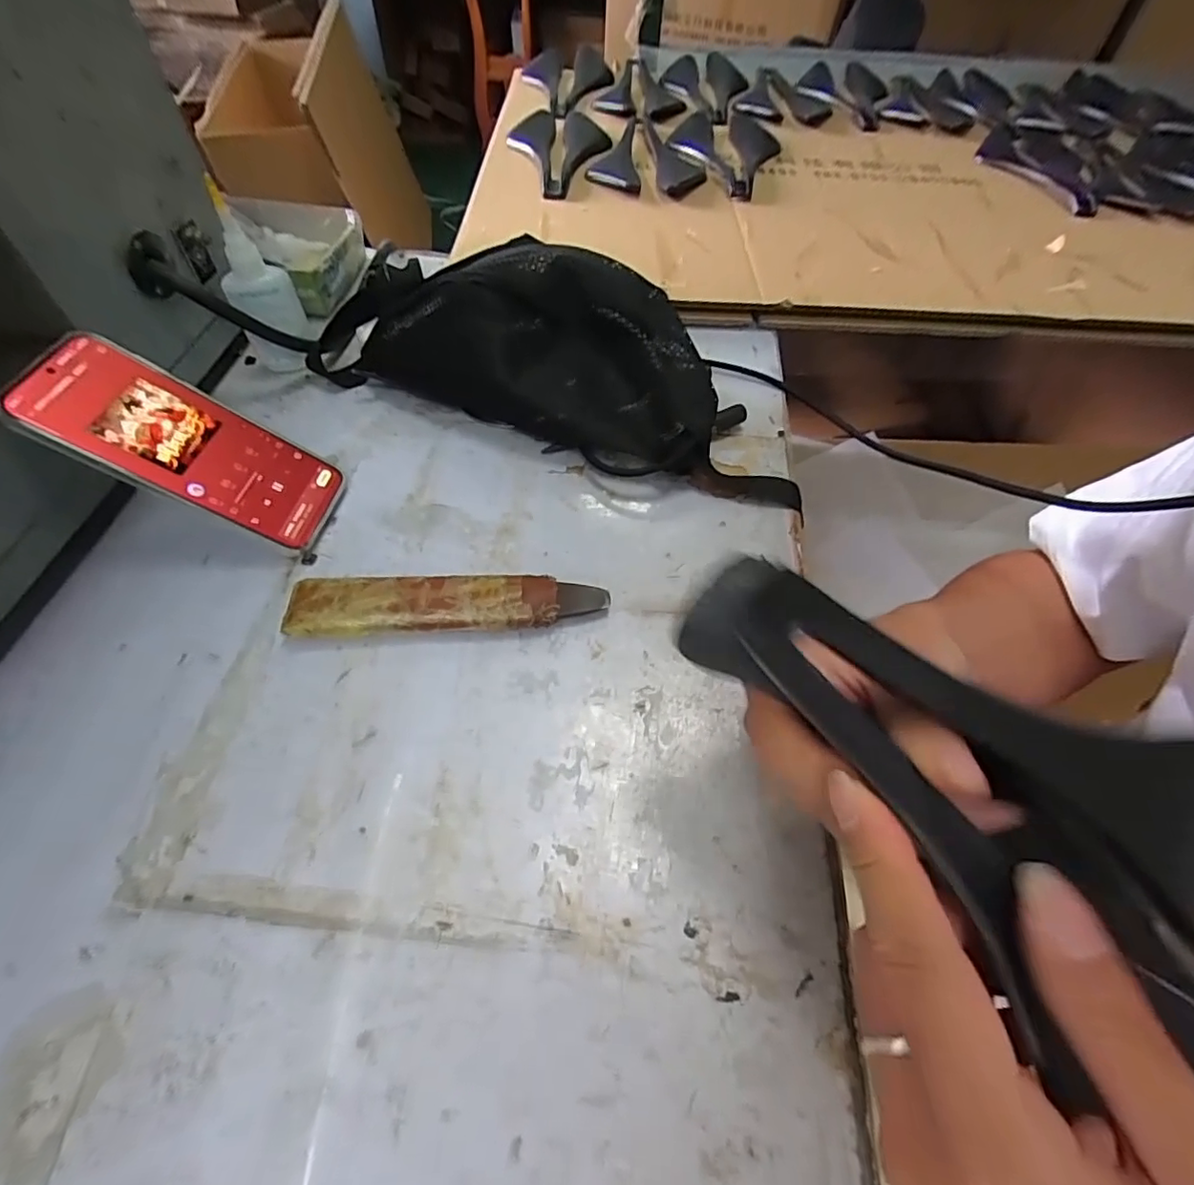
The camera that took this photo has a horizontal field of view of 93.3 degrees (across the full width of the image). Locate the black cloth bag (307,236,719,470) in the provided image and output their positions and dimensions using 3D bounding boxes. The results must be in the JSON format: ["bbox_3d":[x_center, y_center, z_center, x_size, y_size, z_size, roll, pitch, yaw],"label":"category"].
[{"bbox_3d":[-0.061,-0.198,0.432,0.328,0.102,0.125,19,57,11],"label":"black cloth bag"}]

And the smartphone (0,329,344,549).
[{"bbox_3d":[-0.252,-0.090,0.350,0.166,0.011,0.079,29,52,-26],"label":"smartphone"}]

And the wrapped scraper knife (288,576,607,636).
[{"bbox_3d":[-0.089,0.009,0.343,0.185,0.018,0.038,-1,56,-3],"label":"wrapped scraper knife"}]

